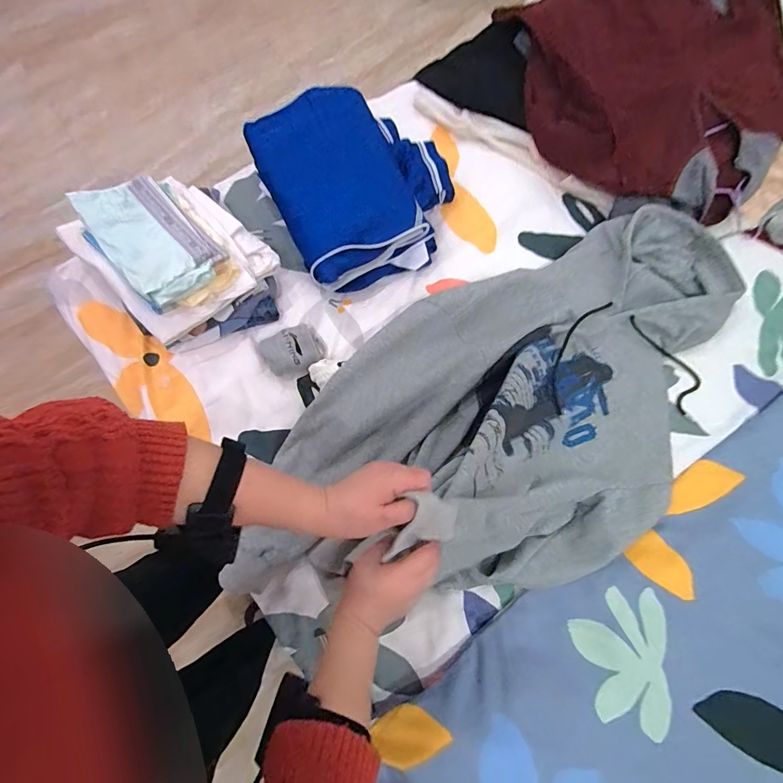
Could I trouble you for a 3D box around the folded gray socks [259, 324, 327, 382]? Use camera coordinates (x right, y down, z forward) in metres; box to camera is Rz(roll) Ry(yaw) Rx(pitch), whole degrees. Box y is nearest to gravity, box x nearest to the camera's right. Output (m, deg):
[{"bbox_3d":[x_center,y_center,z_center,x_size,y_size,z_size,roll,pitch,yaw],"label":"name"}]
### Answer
[{"bbox_3d":[-0.163,-0.072,0.699,0.100,0.032,0.075,-27,76,-9],"label":"folded gray socks"}]

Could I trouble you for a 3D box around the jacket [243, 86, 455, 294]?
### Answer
[{"bbox_3d":[-0.050,-0.364,0.733,0.297,0.139,0.307,-26,79,-8],"label":"jacket"}]

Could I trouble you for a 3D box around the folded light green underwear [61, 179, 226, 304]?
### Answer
[{"bbox_3d":[-0.359,-0.230,0.615,0.128,0.034,0.213,-43,81,-11],"label":"folded light green underwear"}]

